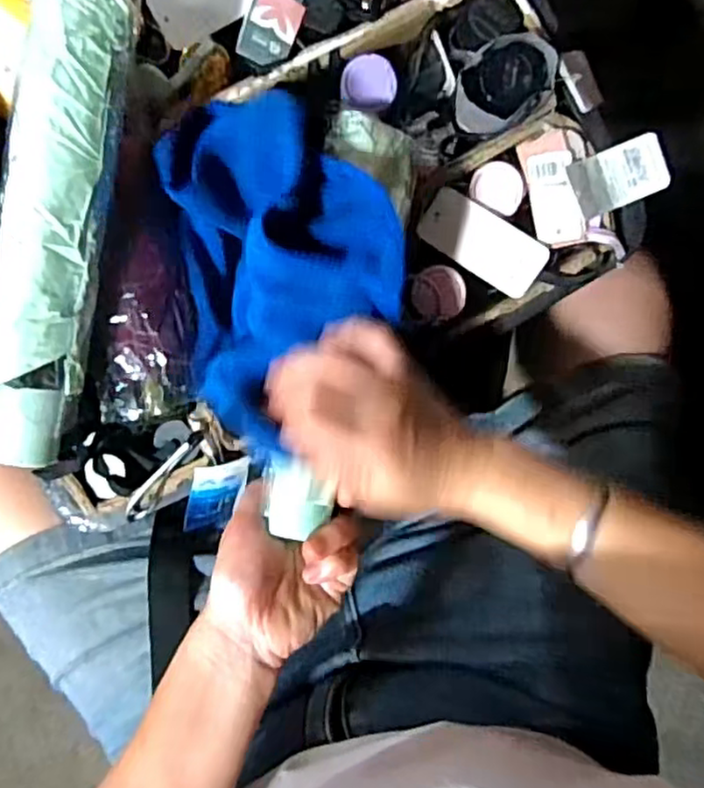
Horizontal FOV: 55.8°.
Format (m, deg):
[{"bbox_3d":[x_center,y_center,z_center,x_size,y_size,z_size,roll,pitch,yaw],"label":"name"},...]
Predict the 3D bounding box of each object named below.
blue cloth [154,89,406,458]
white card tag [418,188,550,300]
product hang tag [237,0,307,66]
[{"bbox_3d":[-0.041,-0.081,0.409,0.129,0.076,0.205,-10,96,-2],"label":"blue cloth"},{"bbox_3d":[0.091,-0.106,0.468,0.090,0.004,0.041,34,107,8],"label":"white card tag"},{"bbox_3d":[-0.051,-0.262,0.455,0.035,0.006,0.070,18,97,-22],"label":"product hang tag"}]

